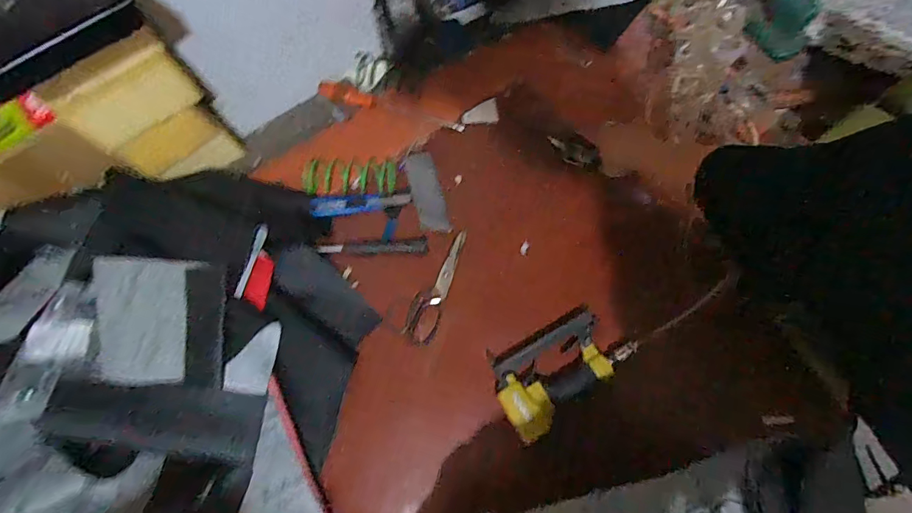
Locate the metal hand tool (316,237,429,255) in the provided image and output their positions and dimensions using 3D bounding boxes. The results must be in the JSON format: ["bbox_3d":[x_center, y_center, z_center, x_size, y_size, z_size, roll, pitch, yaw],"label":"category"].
[{"bbox_3d":[-0.130,-0.014,0.693,0.166,0.017,0.024,-4,71,-3],"label":"metal hand tool"}]

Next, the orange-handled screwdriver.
[{"bbox_3d":[-0.116,-0.271,0.780,0.266,0.021,0.039,14,71,3],"label":"orange-handled screwdriver"}]

